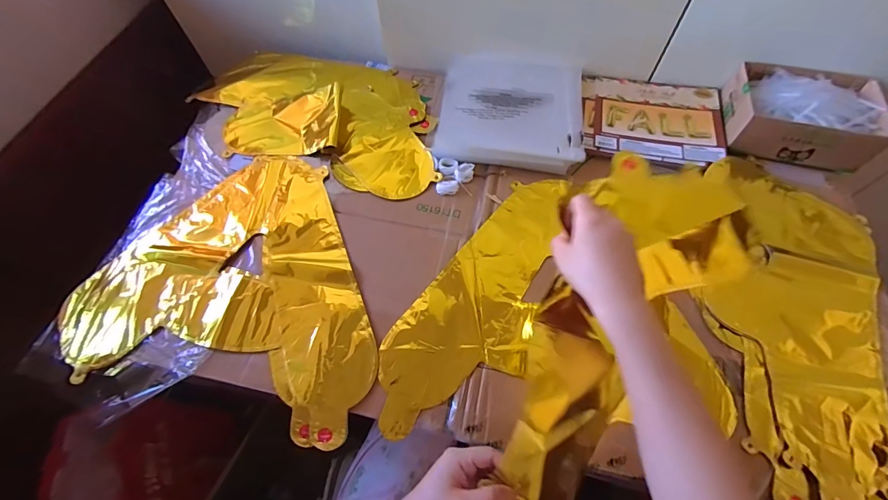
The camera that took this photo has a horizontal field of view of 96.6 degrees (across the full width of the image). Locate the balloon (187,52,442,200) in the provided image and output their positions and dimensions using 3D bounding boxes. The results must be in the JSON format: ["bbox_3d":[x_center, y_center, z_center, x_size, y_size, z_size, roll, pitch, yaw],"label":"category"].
[{"bbox_3d":[-0.202,-0.230,0.653,0.443,0.037,0.252,16,67,9],"label":"balloon"}]

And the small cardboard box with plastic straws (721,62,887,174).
[{"bbox_3d":[0.525,-0.207,0.580,0.191,0.060,0.147,14,67,8],"label":"small cardboard box with plastic straws"}]

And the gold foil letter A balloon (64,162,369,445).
[{"bbox_3d":[-0.259,0.024,0.523,0.394,0.009,0.341,12,66,7],"label":"gold foil letter A balloon"}]

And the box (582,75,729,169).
[{"bbox_3d":[0.333,-0.209,0.630,0.217,0.019,0.179,11,66,7],"label":"box"}]

